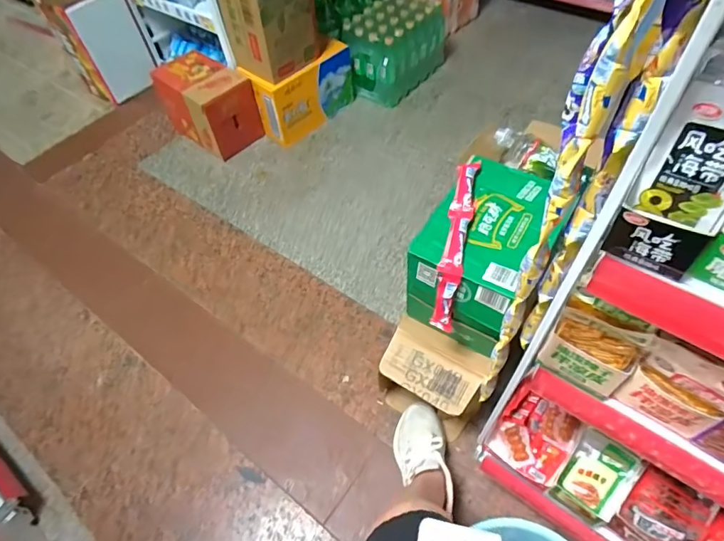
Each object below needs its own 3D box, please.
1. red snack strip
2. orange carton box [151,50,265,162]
[{"bbox_3d":[0.161,-0.054,0.767,0.037,0.089,0.297,10,77,12],"label":"red snack strip"},{"bbox_3d":[-0.518,-0.563,1.518,0.284,0.236,0.201,33,64,25],"label":"orange carton box"}]

